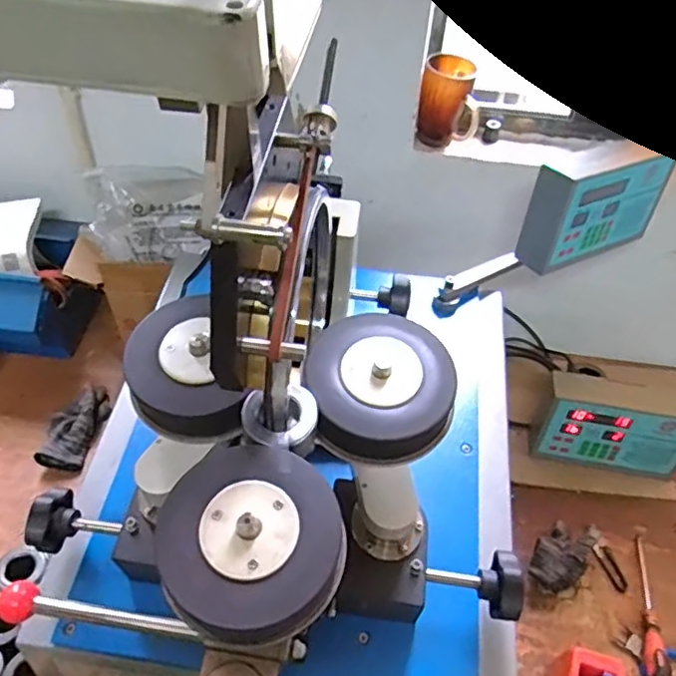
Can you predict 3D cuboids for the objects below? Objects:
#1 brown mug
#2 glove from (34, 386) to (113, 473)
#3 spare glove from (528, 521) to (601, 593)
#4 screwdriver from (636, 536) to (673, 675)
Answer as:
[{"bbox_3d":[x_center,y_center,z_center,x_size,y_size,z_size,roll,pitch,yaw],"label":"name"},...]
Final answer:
[{"bbox_3d":[0.174,-0.365,0.924,0.089,0.116,0.077,12,45,8],"label":"brown mug"},{"bbox_3d":[-0.432,0.140,0.977,0.087,0.037,0.158,13,46,9],"label":"glove"},{"bbox_3d":[0.318,0.307,0.841,0.115,0.058,0.066,-31,54,-30],"label":"spare glove"},{"bbox_3d":[0.425,0.366,0.803,0.028,0.034,0.222,16,46,11],"label":"screwdriver"}]

